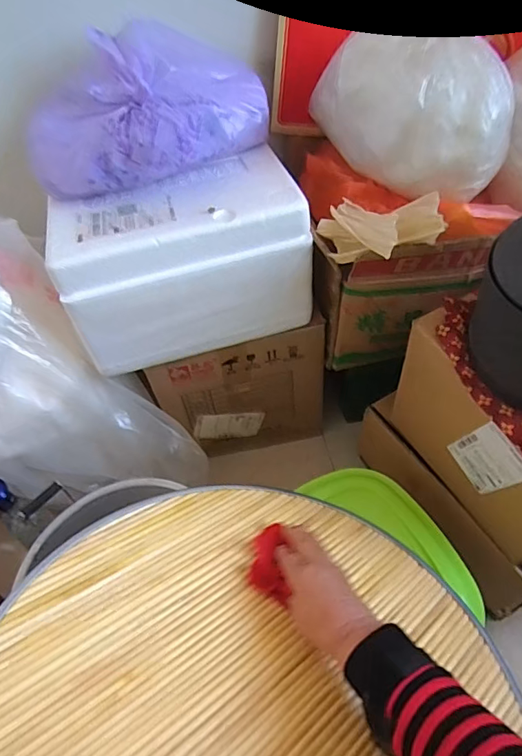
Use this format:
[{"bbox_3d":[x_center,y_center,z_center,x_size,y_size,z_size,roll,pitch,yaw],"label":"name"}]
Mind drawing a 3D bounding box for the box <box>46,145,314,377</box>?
[{"bbox_3d":[-0.111,-0.172,0.718,0.328,0.202,0.178,-16,53,-7],"label":"box"}]

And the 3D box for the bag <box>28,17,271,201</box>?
[{"bbox_3d":[-0.153,-0.353,0.651,0.320,0.133,0.194,-23,54,-13],"label":"bag"}]

